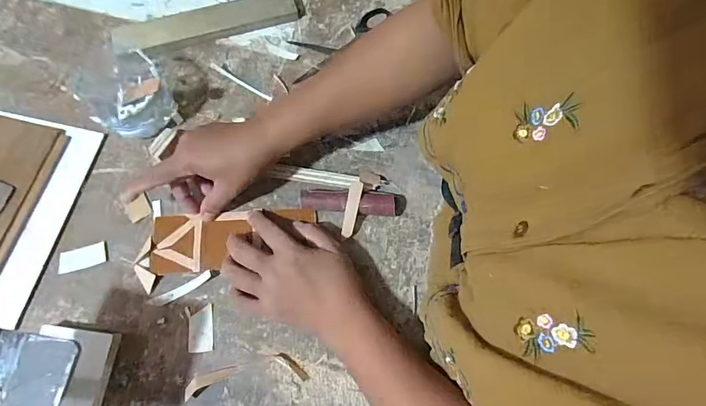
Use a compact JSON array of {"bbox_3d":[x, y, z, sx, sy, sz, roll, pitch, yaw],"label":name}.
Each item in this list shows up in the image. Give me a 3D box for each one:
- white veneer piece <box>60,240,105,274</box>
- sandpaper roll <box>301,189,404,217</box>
[{"bbox_3d":[-0.286,0.057,0.424,0.047,0.004,0.024,-14,73,-5],"label":"white veneer piece"},{"bbox_3d":[0.001,-0.001,0.435,0.112,0.019,0.026,3,72,1],"label":"sandpaper roll"}]

